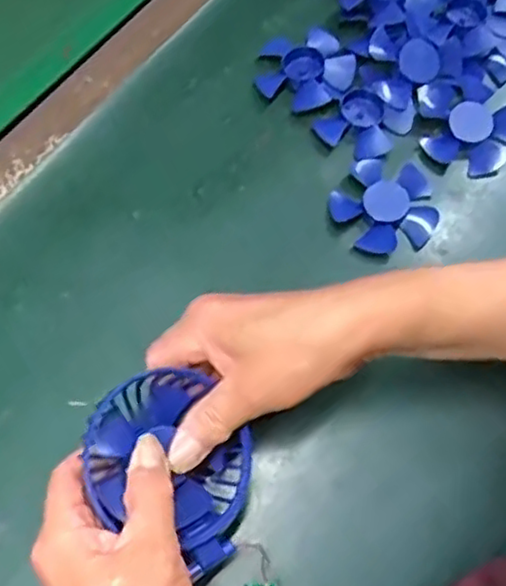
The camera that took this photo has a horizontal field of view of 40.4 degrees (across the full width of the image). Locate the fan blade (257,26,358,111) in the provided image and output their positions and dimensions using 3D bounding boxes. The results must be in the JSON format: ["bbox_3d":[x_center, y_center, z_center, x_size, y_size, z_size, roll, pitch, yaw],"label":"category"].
[{"bbox_3d":[0.038,-0.168,0.512,0.068,0.010,0.067,-1,68,1],"label":"fan blade"}]

